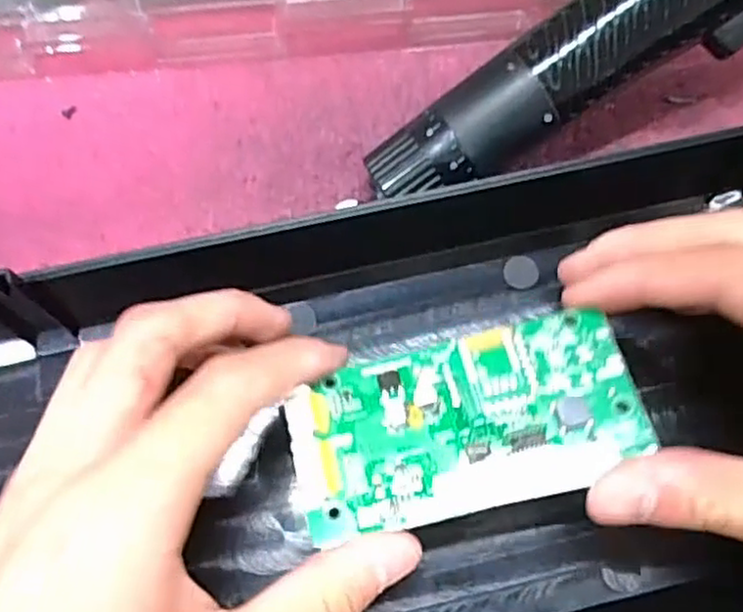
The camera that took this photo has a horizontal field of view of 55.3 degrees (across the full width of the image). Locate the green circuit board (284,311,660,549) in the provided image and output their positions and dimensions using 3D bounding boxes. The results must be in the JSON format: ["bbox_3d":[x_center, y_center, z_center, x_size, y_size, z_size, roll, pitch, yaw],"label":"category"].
[{"bbox_3d":[0.026,0.032,0.197,0.094,0.013,0.048,-11,76,-4],"label":"green circuit board"}]

